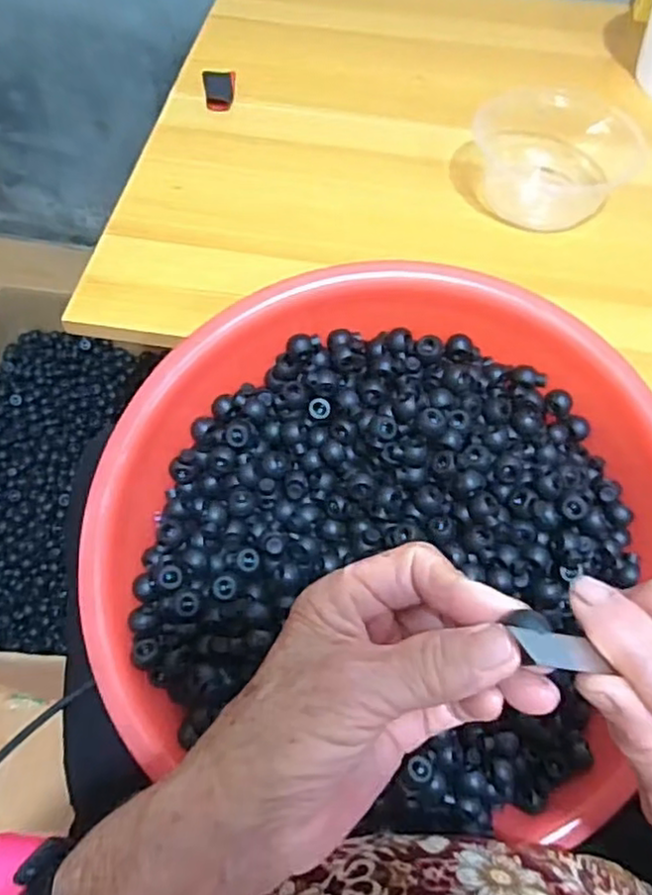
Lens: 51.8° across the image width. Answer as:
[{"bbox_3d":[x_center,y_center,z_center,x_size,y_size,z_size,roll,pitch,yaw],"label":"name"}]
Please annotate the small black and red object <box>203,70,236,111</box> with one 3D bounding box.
[{"bbox_3d":[-0.102,-0.346,0.650,0.030,0.008,0.058,-6,60,-6],"label":"small black and red object"}]

